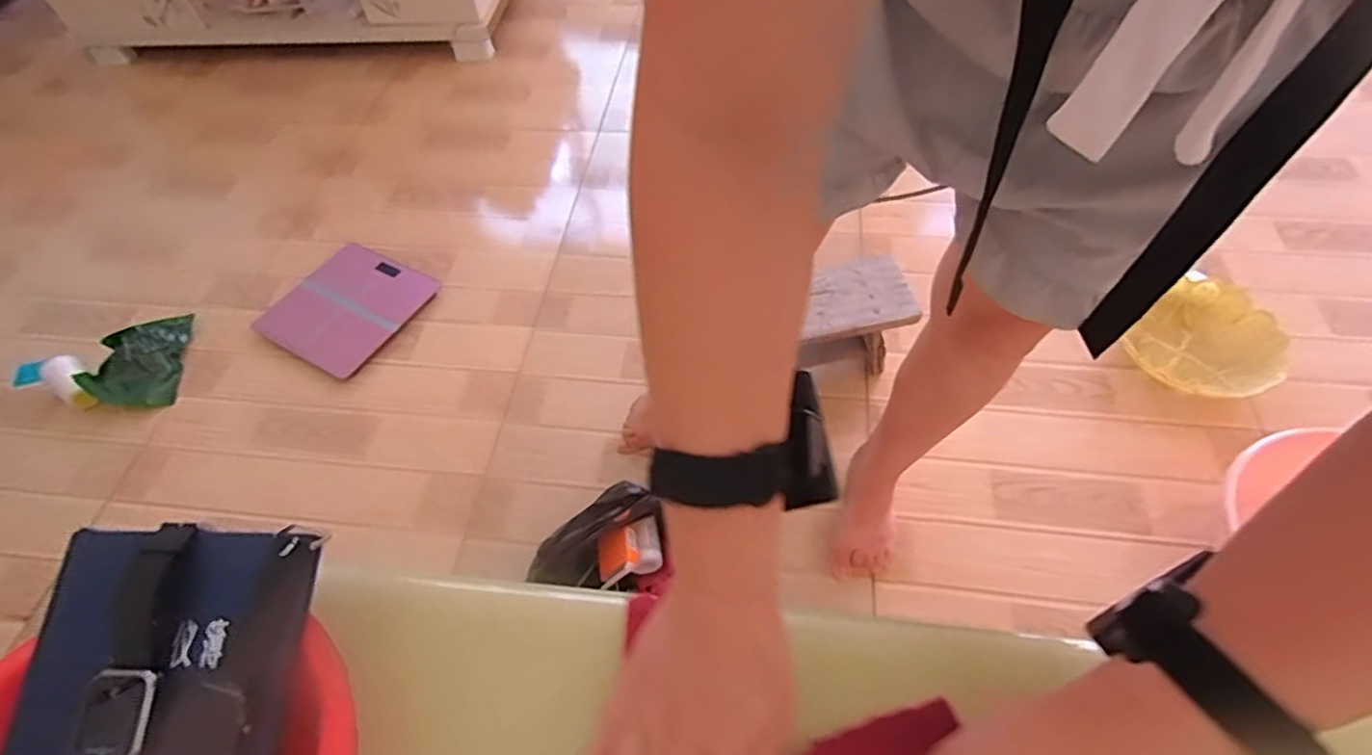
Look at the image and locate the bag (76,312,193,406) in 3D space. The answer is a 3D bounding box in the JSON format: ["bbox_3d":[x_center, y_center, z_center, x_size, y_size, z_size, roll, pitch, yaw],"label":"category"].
[{"bbox_3d":[-0.966,-0.036,1.168,0.142,0.049,0.195,-5,62,1],"label":"bag"}]

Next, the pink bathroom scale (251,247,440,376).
[{"bbox_3d":[-0.631,-0.133,1.227,0.254,0.027,0.248,26,66,16],"label":"pink bathroom scale"}]

